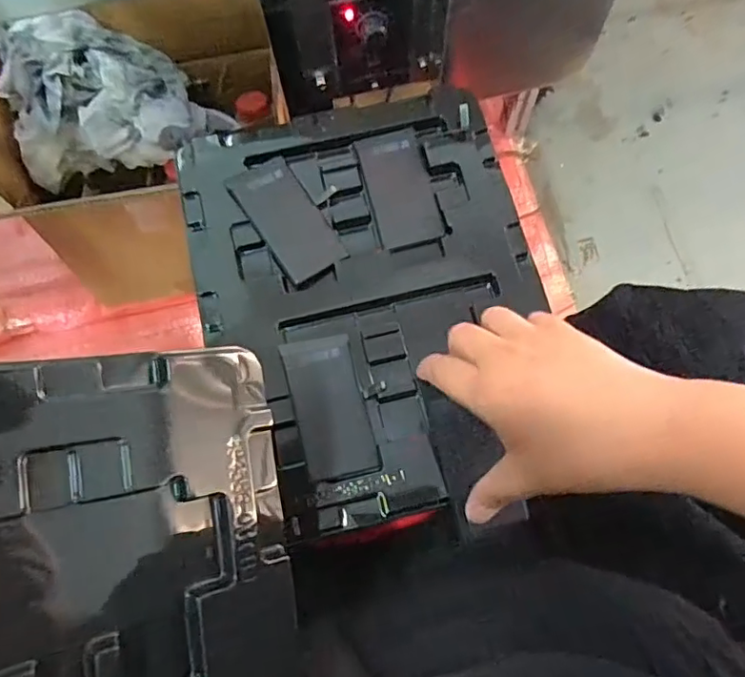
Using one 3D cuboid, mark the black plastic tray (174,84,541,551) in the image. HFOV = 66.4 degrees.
[{"bbox_3d":[-0.002,-0.033,0.372,0.215,0.019,0.279,-15,73,-2],"label":"black plastic tray"}]

